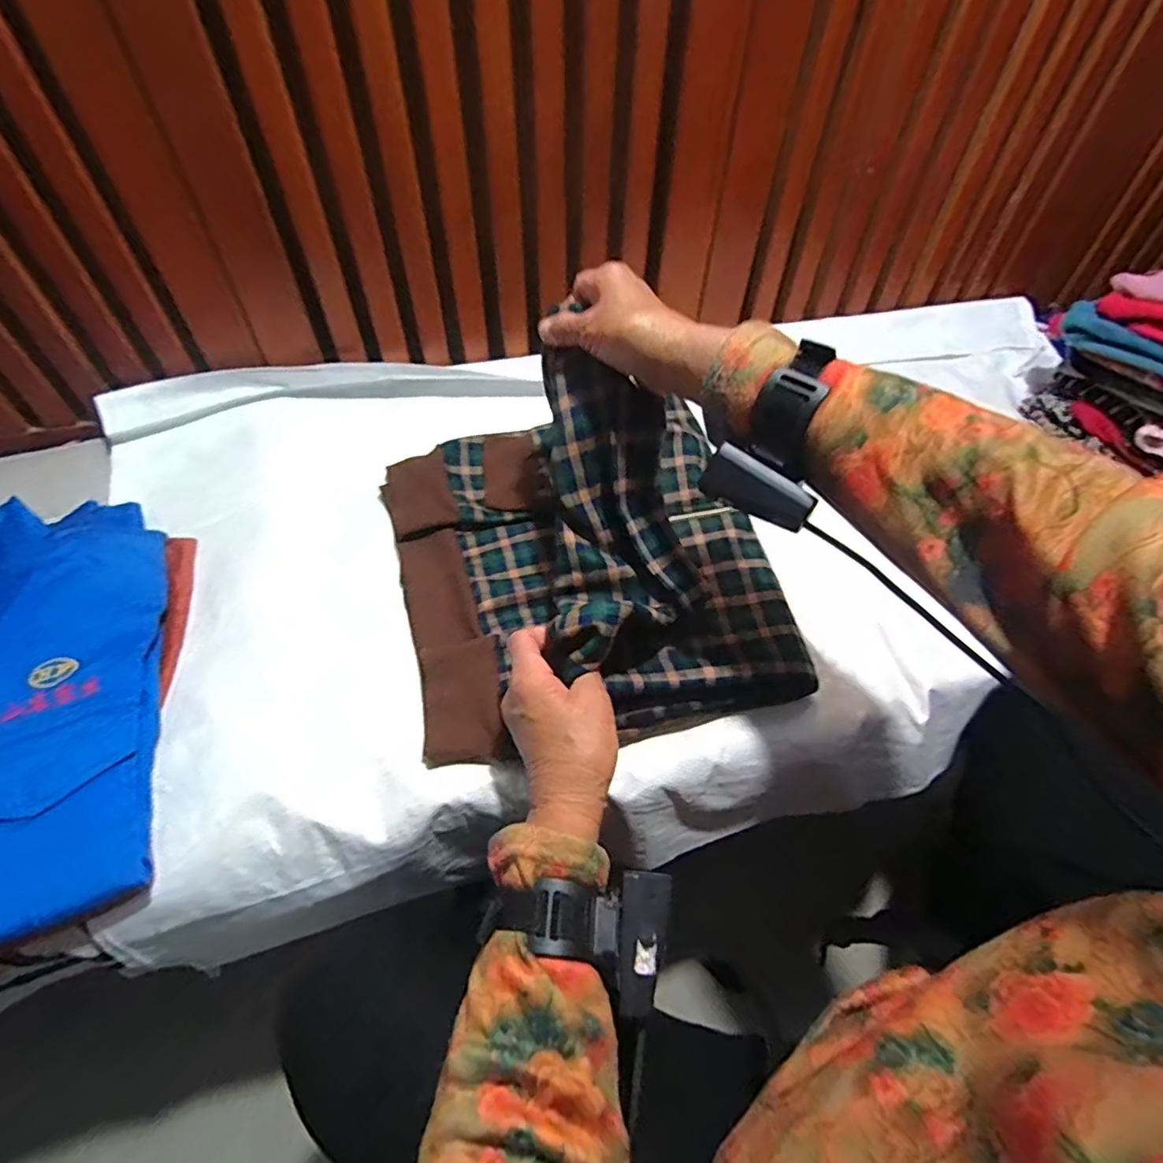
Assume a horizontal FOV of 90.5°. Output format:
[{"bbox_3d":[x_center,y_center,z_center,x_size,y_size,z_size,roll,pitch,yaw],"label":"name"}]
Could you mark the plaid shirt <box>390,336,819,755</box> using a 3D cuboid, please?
[{"bbox_3d":[0.001,-0.047,0.467,0.303,0.157,0.323,-12,63,-11],"label":"plaid shirt"}]

